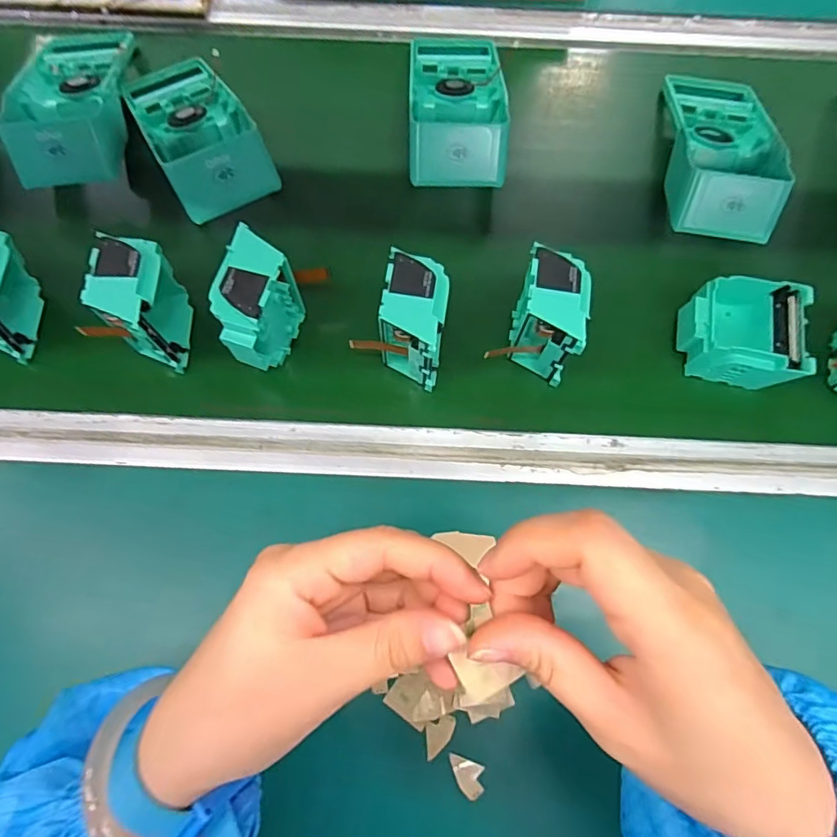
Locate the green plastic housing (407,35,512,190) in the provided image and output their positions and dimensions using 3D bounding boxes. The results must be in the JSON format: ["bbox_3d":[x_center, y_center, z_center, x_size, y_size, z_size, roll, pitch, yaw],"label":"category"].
[{"bbox_3d":[0.034,-0.282,0.459,0.085,0.051,0.186,1,72,-2],"label":"green plastic housing"}]

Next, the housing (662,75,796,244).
[{"bbox_3d":[0.256,-0.230,0.447,0.091,0.058,0.186,13,72,2],"label":"housing"}]

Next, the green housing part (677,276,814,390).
[{"bbox_3d":[0.242,-0.061,0.399,0.082,0.045,0.077,10,72,1],"label":"green housing part"}]

